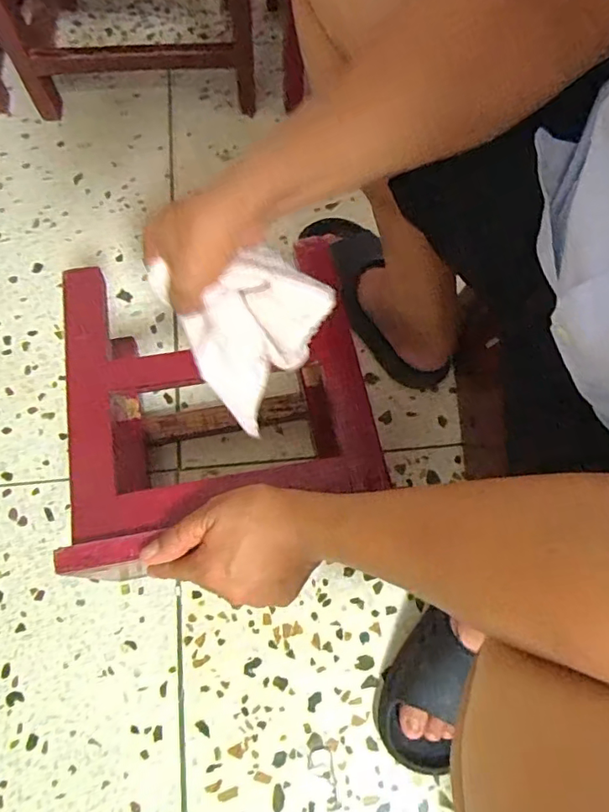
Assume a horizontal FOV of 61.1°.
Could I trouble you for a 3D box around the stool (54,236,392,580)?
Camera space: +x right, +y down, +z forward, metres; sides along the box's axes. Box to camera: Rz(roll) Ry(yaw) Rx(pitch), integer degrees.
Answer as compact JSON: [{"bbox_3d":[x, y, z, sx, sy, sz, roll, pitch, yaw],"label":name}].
[{"bbox_3d":[-0.088,0.022,0.547,0.253,0.196,0.271,-6,67,-5],"label":"stool"}]

